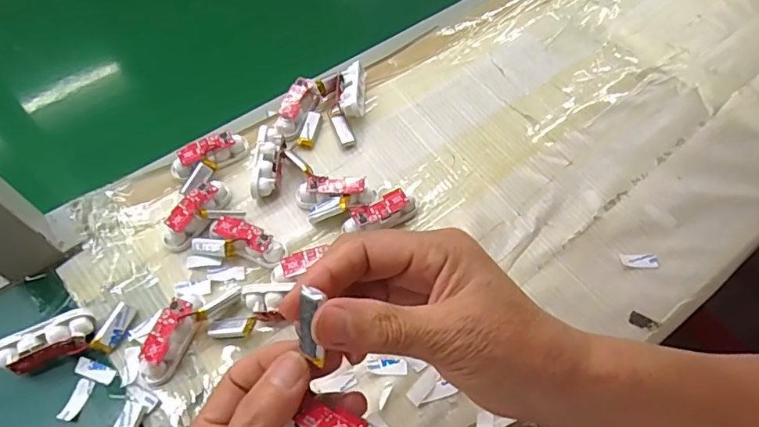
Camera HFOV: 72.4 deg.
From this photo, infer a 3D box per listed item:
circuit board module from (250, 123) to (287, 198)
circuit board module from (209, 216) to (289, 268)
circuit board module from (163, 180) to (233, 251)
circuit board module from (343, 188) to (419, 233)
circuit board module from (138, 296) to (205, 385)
[{"bbox_3d":[-0.088,-0.039,0.412,0.021,0.022,0.059,1,60,0],"label":"circuit board module"},{"bbox_3d":[-0.094,0.021,0.379,0.064,0.019,0.020,20,62,11],"label":"circuit board module"},{"bbox_3d":[-0.138,0.000,0.391,0.019,0.019,0.061,28,63,15],"label":"circuit board module"},{"bbox_3d":[0.002,0.000,0.393,0.061,0.019,0.019,-27,63,-15],"label":"circuit board module"},{"bbox_3d":[-0.138,0.081,0.345,0.020,0.019,0.060,17,61,9],"label":"circuit board module"}]

